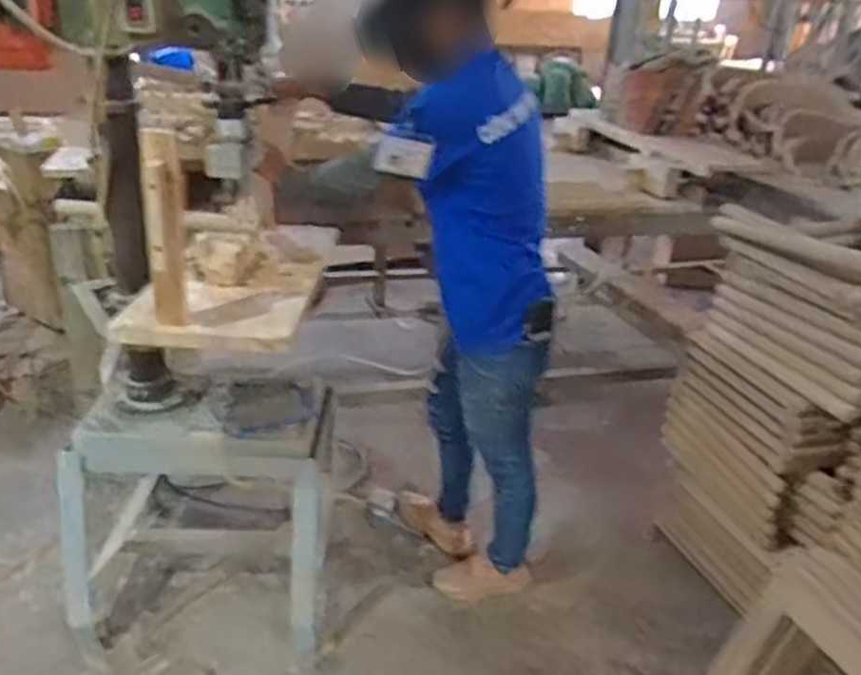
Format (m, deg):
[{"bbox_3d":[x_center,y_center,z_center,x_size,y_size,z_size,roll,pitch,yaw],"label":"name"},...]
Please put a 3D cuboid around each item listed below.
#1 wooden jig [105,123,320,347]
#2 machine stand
[{"bbox_3d":[-0.368,-0.205,1.314,0.296,0.355,0.410,4,27,-1],"label":"wooden jig"},{"bbox_3d":[-0.530,0.382,1.718,0.557,0.566,0.383,2,28,-4],"label":"machine stand"}]

